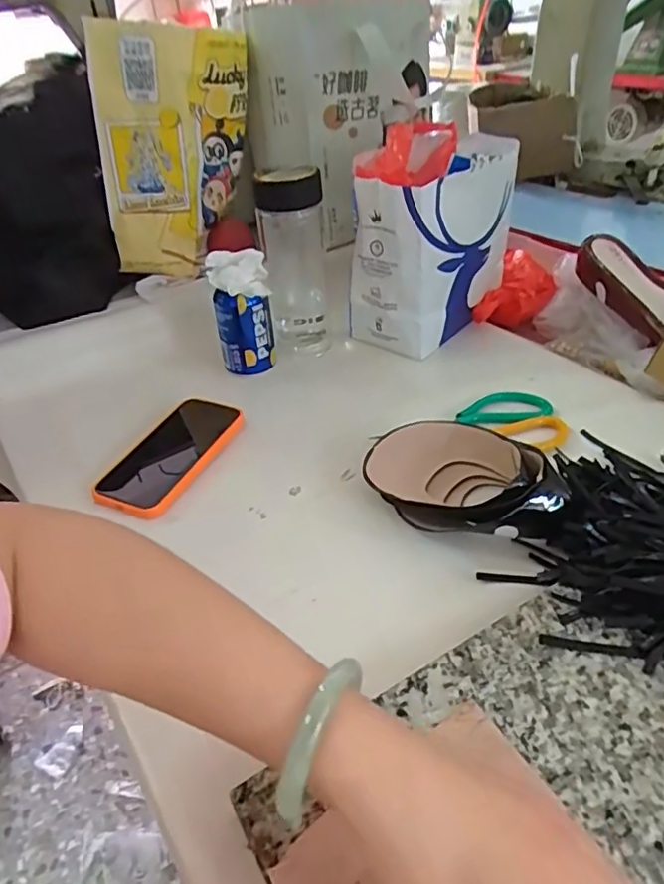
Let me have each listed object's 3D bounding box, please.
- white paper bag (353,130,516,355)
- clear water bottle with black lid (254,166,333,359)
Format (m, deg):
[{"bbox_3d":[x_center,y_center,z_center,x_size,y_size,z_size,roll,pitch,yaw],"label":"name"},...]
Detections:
[{"bbox_3d":[0.129,-0.244,0.746,0.215,0.203,0.106,-32,45,-31],"label":"white paper bag"},{"bbox_3d":[-0.045,-0.219,0.716,0.071,0.214,0.080,-8,37,-4],"label":"clear water bottle with black lid"}]

